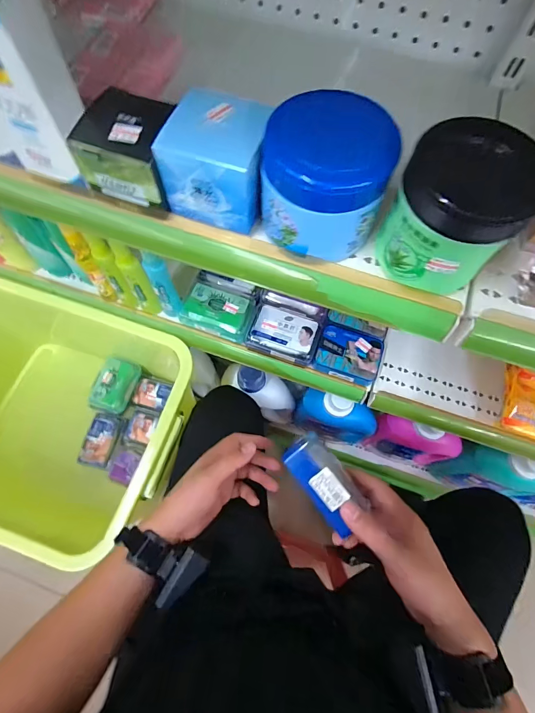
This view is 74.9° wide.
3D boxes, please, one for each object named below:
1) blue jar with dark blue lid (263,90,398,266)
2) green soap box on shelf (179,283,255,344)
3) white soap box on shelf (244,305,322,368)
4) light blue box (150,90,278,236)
[{"bbox_3d":[0.047,-0.143,0.287,0.094,0.082,0.090,0,70,-1],"label":"blue jar with dark blue lid"},{"bbox_3d":[-0.084,-0.073,0.579,0.114,0.033,0.071,16,70,4],"label":"green soap box on shelf"},{"bbox_3d":[0.029,-0.039,0.571,0.108,0.031,0.081,19,71,5],"label":"white soap box on shelf"},{"bbox_3d":[-0.040,-0.169,0.303,0.081,0.070,0.076,17,71,5],"label":"light blue box"}]

